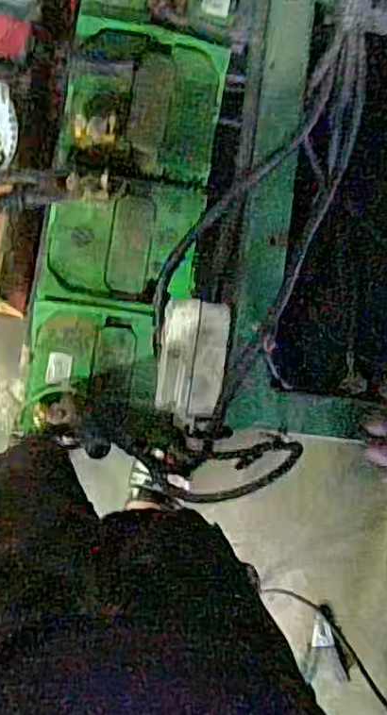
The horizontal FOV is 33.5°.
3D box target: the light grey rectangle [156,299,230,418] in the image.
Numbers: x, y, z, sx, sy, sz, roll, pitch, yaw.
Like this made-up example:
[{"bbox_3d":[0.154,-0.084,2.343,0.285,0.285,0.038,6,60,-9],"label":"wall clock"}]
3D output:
[{"bbox_3d":[0.000,0.000,0.566,0.056,0.017,0.099,7,89,-10],"label":"light grey rectangle"}]

